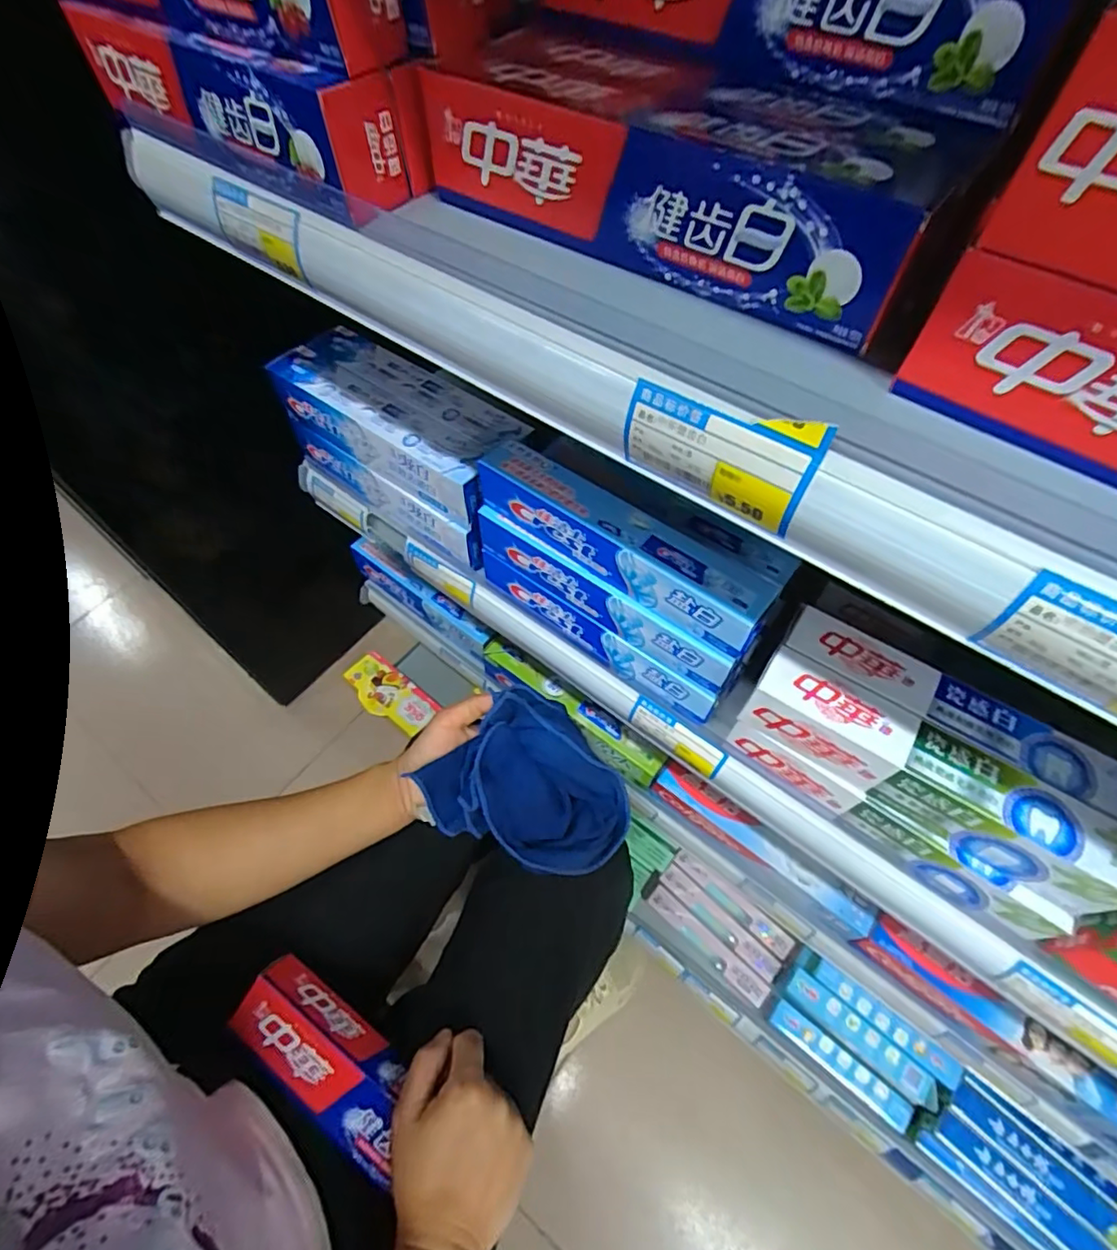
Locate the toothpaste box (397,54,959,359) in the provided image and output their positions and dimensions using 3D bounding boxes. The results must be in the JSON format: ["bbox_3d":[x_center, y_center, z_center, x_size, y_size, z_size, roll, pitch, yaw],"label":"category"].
[{"bbox_3d":[0.038,-0.179,0.229,0.206,0.051,0.045,31,63,18],"label":"toothpaste box"}]

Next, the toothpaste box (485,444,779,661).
[{"bbox_3d":[0.034,-0.054,0.360,0.200,0.043,0.033,34,64,19],"label":"toothpaste box"}]

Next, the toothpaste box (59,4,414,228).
[{"bbox_3d":[-0.156,-0.258,0.283,0.211,0.046,0.045,33,64,19],"label":"toothpaste box"}]

